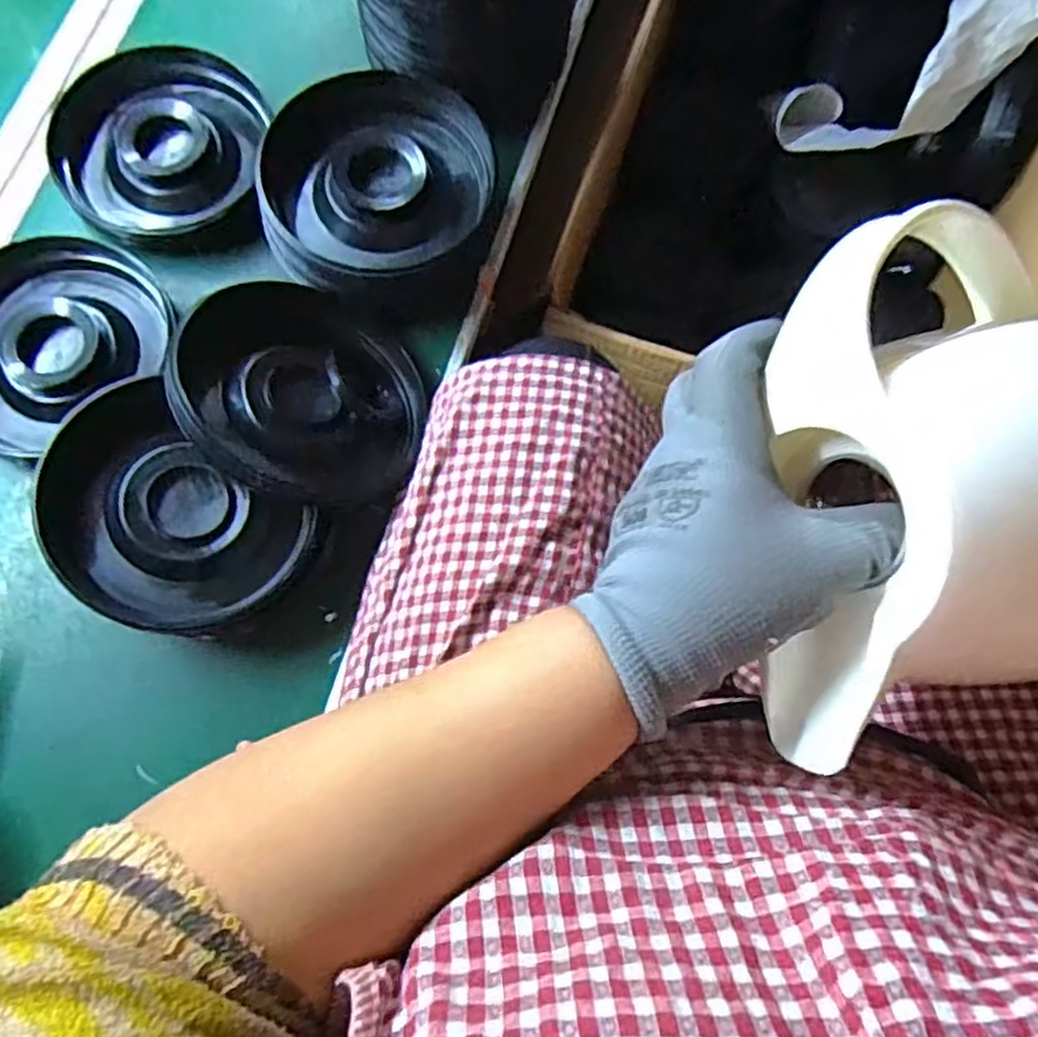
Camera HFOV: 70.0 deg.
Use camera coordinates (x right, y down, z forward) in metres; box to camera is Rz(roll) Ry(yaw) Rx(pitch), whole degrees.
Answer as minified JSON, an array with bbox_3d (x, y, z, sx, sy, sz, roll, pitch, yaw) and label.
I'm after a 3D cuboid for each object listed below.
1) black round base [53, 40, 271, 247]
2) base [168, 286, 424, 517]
[{"bbox_3d":[-0.264,-0.275,0.540,0.139,0.049,0.154,1,76,1],"label":"black round base"},{"bbox_3d":[-0.134,-0.083,0.469,0.152,0.023,0.140,13,65,-29],"label":"base"}]

